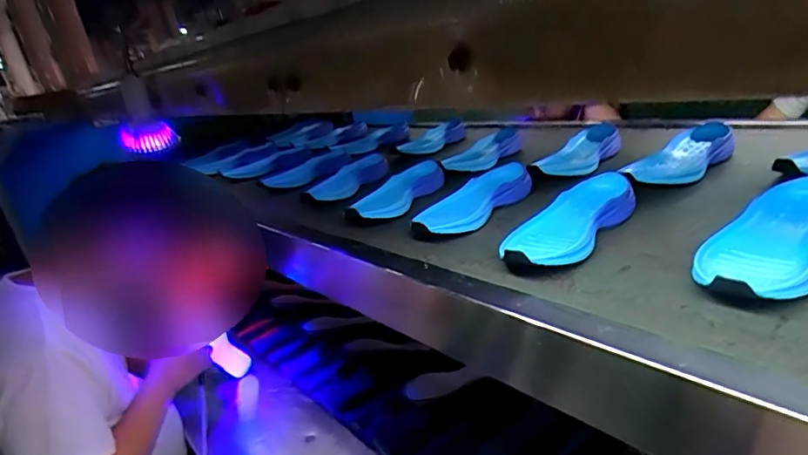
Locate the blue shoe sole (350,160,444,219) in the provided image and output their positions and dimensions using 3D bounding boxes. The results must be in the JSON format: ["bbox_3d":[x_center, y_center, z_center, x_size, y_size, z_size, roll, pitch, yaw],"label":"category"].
[{"bbox_3d":[-0.011,-0.070,0.896,0.108,0.054,0.218,11,21,31],"label":"blue shoe sole"}]

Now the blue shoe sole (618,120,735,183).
[{"bbox_3d":[0.442,-0.112,0.788,0.253,0.038,0.095,-28,30,-28],"label":"blue shoe sole"}]

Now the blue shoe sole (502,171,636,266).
[{"bbox_3d":[0.206,-0.008,0.627,0.096,0.042,0.242,16,37,42],"label":"blue shoe sole"}]

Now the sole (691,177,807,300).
[{"bbox_3d":[0.367,0.011,0.494,0.245,0.037,0.093,-29,31,-32],"label":"sole"}]

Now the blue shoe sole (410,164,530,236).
[{"bbox_3d":[0.101,-0.043,0.777,0.105,0.035,0.230,17,38,43],"label":"blue shoe sole"}]

